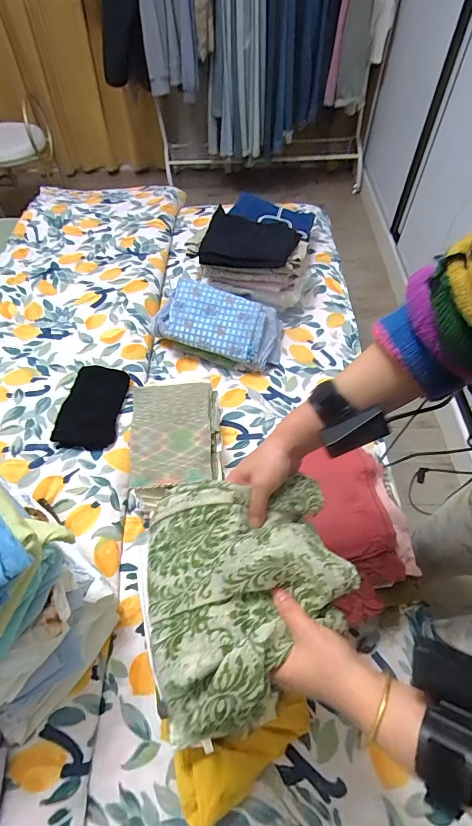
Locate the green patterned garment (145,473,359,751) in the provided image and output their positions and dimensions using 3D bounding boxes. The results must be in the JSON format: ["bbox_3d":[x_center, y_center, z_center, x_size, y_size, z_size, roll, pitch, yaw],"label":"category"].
[{"bbox_3d":[0.012,0.166,0.385,0.206,0.055,0.219,-12,56,-7],"label":"green patterned garment"}]

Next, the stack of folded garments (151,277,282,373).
[{"bbox_3d":[-0.043,-0.218,0.918,0.313,0.111,0.169,12,56,9],"label":"stack of folded garments"}]

